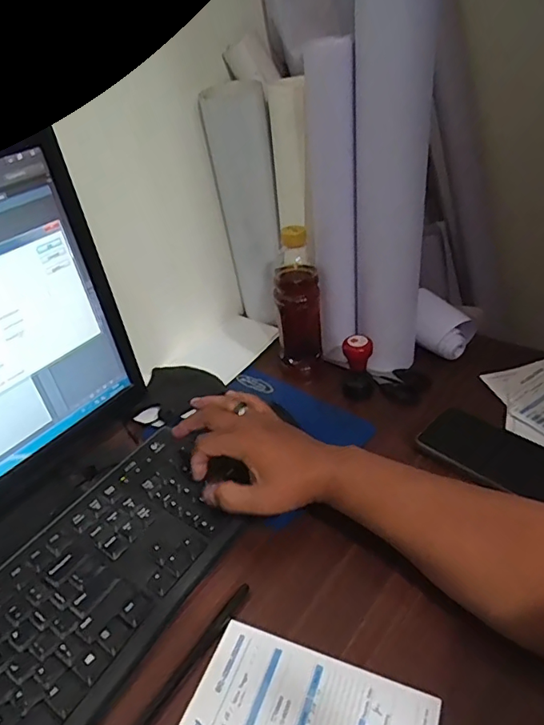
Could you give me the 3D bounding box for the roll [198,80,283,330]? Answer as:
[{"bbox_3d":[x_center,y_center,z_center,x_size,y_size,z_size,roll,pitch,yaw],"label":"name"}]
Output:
[{"bbox_3d":[-0.034,-0.193,0.684,0.070,0.305,0.071,-4,35,3],"label":"roll"}]

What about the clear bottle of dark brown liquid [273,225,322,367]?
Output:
[{"bbox_3d":[0.032,-0.075,0.639,0.057,0.184,0.062,-4,36,2],"label":"clear bottle of dark brown liquid"}]

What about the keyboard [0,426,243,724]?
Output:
[{"bbox_3d":[-0.185,0.214,0.398,0.151,0.016,0.407,18,43,29],"label":"keyboard"}]

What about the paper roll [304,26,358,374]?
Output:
[{"bbox_3d":[0.071,-0.165,0.599,0.049,0.358,0.053,-4,35,3],"label":"paper roll"}]

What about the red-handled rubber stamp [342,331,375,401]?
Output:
[{"bbox_3d":[0.103,0.006,0.606,0.035,0.075,0.031,-7,36,-2],"label":"red-handled rubber stamp"}]

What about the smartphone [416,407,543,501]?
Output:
[{"bbox_3d":[0.238,0.097,0.514,0.164,0.012,0.081,27,47,37],"label":"smartphone"}]

